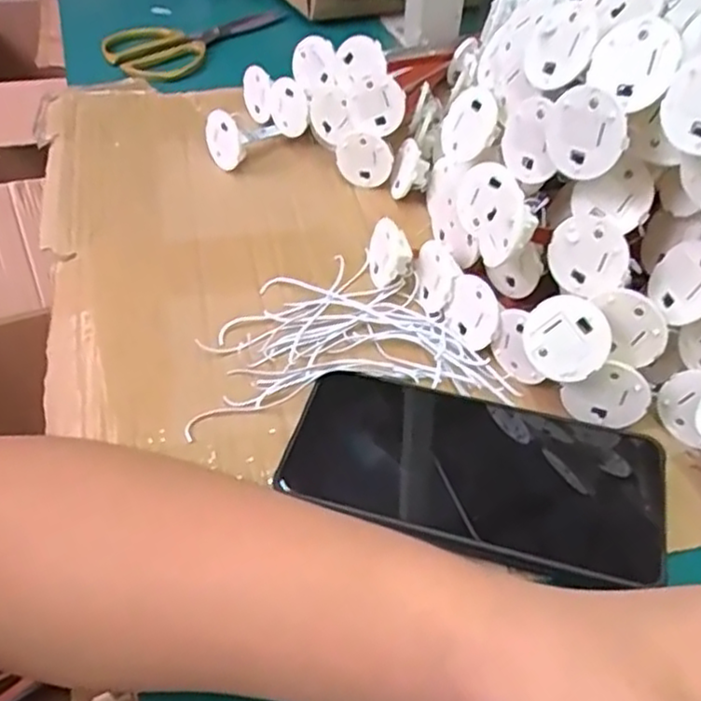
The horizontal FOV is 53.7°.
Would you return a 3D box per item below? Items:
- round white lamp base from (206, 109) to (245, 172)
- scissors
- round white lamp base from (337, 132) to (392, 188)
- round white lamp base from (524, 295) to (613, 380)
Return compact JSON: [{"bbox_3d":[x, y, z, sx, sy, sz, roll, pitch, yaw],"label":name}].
[{"bbox_3d":[-0.086,-0.144,0.473,0.031,0.040,0.006,11,38,31],"label":"round white lamp base"},{"bbox_3d":[-0.147,-0.292,0.643,0.084,0.020,0.166,31,52,25],"label":"scissors"},{"bbox_3d":[0.009,-0.126,0.464,0.037,0.039,0.009,15,47,11],"label":"round white lamp base"},{"bbox_3d":[0.098,-0.005,0.317,0.004,0.039,0.038,-17,69,-53],"label":"round white lamp base"}]

